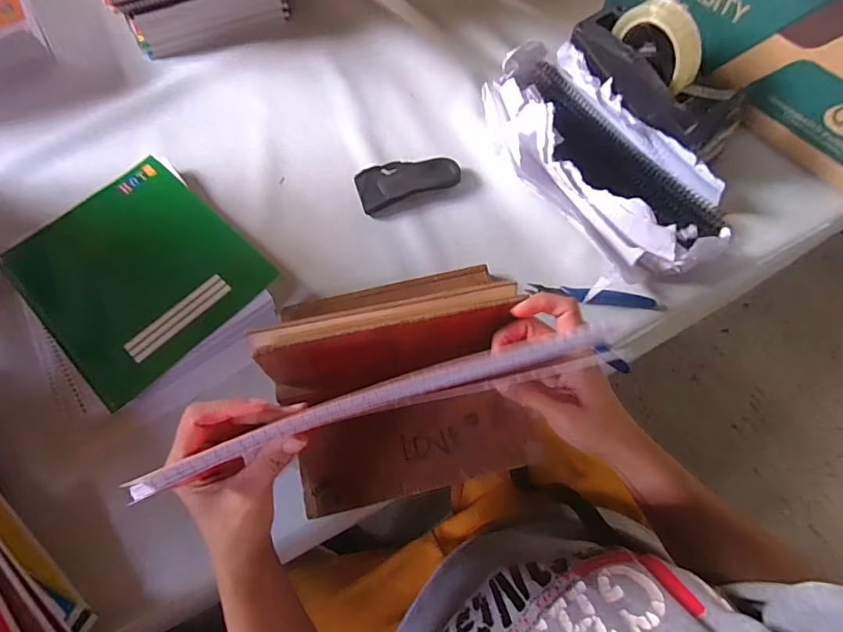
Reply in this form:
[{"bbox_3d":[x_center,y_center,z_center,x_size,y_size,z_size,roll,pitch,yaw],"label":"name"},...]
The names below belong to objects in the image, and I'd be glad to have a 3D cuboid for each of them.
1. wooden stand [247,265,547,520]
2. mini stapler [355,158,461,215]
[{"bbox_3d":[-0.020,0.048,0.395,0.213,0.136,0.183,-14,67,-5],"label":"wooden stand"},{"bbox_3d":[-0.017,-0.161,0.552,0.116,0.016,0.052,-19,67,-7],"label":"mini stapler"}]

